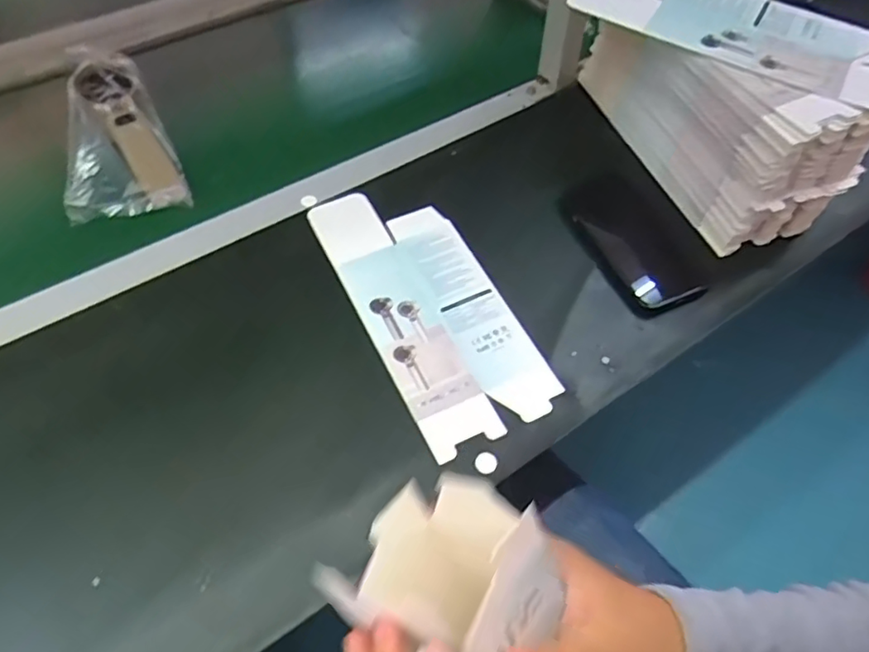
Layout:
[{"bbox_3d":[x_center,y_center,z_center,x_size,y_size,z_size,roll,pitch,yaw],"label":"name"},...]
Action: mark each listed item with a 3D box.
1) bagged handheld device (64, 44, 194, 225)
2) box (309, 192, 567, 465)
[{"bbox_3d":[-0.316,-0.184,0.577,0.104,0.058,0.187,-23,61,-16],"label":"bagged handheld device"},{"bbox_3d":[-0.007,-0.024,0.514,0.117,0.008,0.265,-22,57,-17],"label":"box"}]

